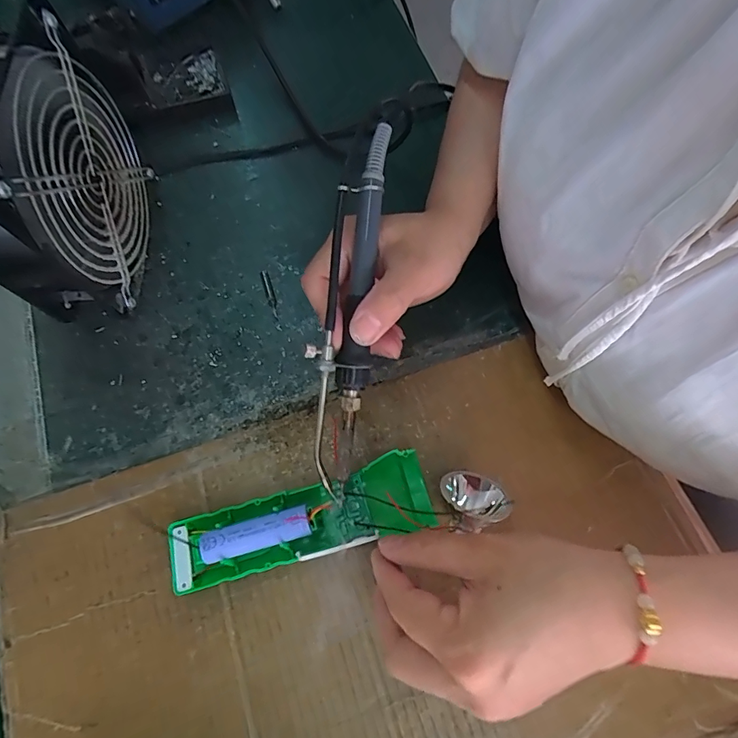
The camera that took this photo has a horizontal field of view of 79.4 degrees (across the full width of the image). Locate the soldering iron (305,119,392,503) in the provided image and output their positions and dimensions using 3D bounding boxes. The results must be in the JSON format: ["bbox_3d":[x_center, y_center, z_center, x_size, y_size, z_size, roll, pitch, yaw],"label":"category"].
[{"bbox_3d":[-0.012,-0.033,0.247,0.029,0.018,0.203,8,90,2],"label":"soldering iron"}]

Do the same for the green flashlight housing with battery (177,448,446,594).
[{"bbox_3d":[-0.041,0.092,0.269,0.157,0.026,0.044,-15,70,-6],"label":"green flashlight housing with battery"}]

